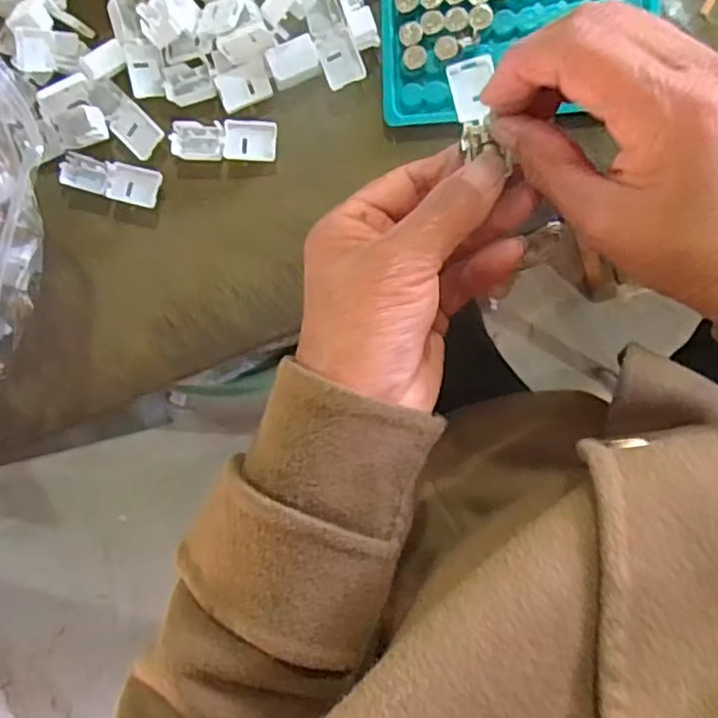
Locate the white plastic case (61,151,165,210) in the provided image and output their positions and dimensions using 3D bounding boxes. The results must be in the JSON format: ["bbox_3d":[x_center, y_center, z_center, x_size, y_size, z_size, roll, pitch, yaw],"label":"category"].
[{"bbox_3d":[-0.131,-0.095,0.351,0.053,0.009,0.020,15,97,6],"label":"white plastic case"}]

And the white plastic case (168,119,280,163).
[{"bbox_3d":[-0.070,-0.113,0.343,0.055,0.007,0.019,5,96,7],"label":"white plastic case"}]

